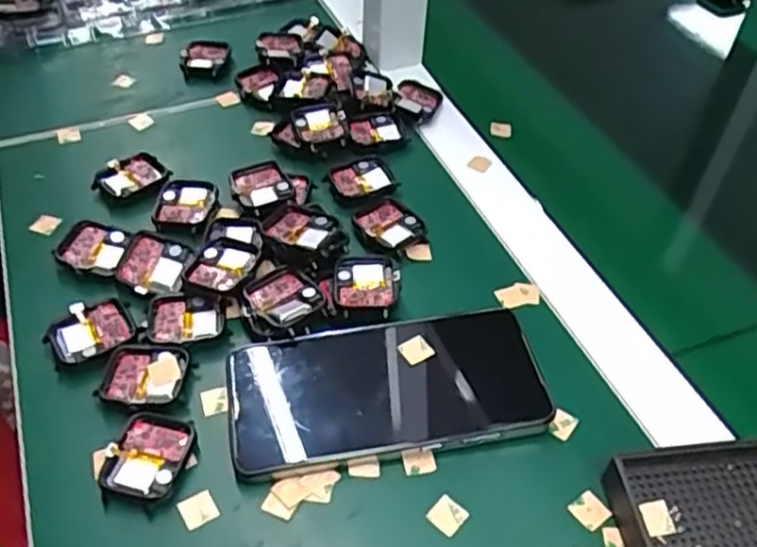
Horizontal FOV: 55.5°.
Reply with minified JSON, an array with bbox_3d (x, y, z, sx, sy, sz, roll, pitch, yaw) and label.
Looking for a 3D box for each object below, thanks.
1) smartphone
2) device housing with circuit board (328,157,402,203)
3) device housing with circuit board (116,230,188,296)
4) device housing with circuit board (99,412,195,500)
[{"bbox_3d":[0.003,0.058,0.378,0.159,0.010,0.078,-9,49,-6],"label":"smartphone"},{"bbox_3d":[-0.010,-0.064,0.497,0.043,0.008,0.036,-19,50,-18],"label":"device housing with circuit board"},{"bbox_3d":[-0.135,-0.008,0.433,0.039,0.012,0.039,1,47,-1],"label":"device housing with circuit board"},{"bbox_3d":[-0.113,0.091,0.353,0.036,0.013,0.043,11,48,8],"label":"device housing with circuit board"}]

